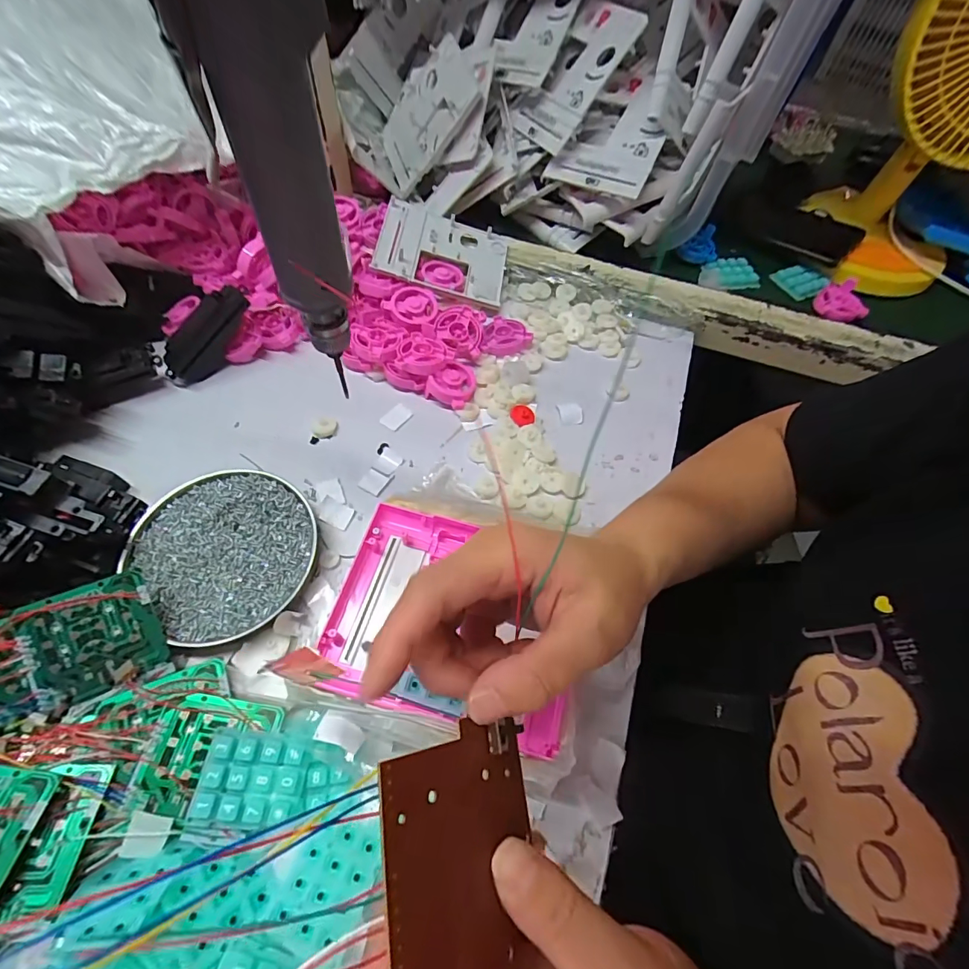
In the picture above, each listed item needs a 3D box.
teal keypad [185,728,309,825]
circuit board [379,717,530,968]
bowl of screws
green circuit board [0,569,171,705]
[{"bbox_3d":[-0.141,0.176,0.274,0.057,0.013,0.046,7,61,0],"label":"teal keypad"},{"bbox_3d":[-0.004,0.121,0.153,0.006,0.069,0.068,-23,65,33],"label":"circuit board"},{"bbox_3d":[-0.196,0.048,0.353,0.121,0.022,0.128,-36,70,-21],"label":"bowl of screws"},{"bbox_3d":[-0.261,0.102,0.292,0.089,0.009,0.066,-22,88,-19],"label":"green circuit board"}]

